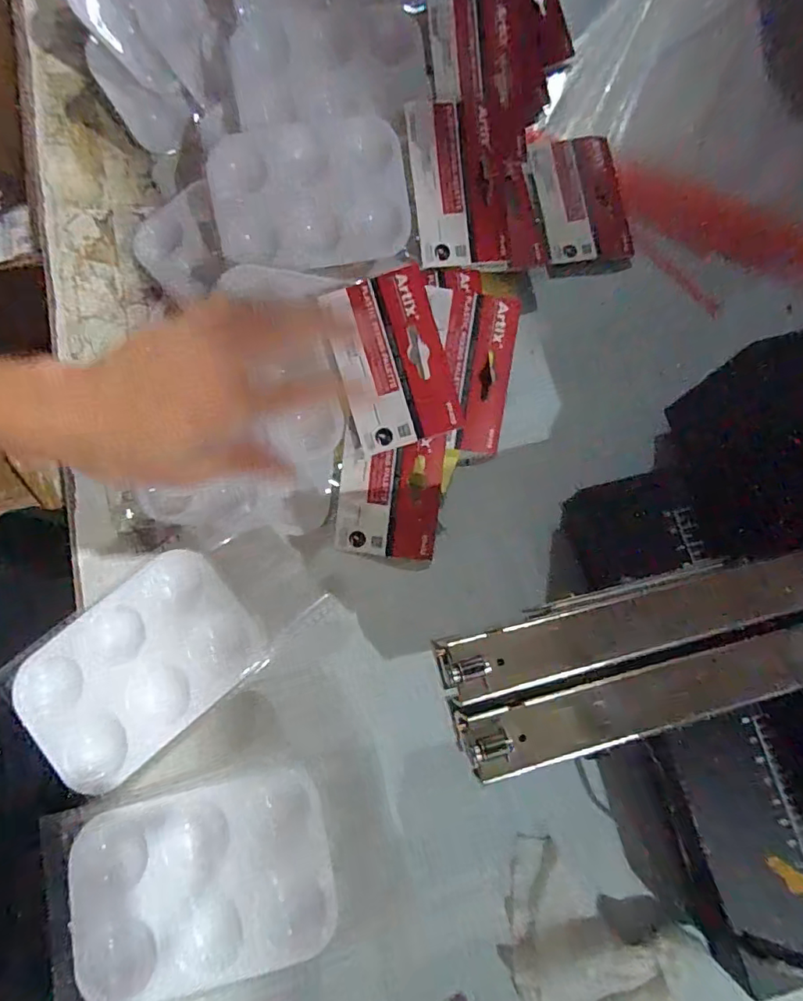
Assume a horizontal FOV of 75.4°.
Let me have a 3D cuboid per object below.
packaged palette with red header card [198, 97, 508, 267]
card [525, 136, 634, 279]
[{"bbox_3d":[-0.024,-0.200,0.343,0.192,0.019,0.099,-10,101,-4],"label":"packaged palette with red header card"},{"bbox_3d":[0.132,-0.218,0.384,0.071,0.005,0.105,-10,88,-13],"label":"card"}]

